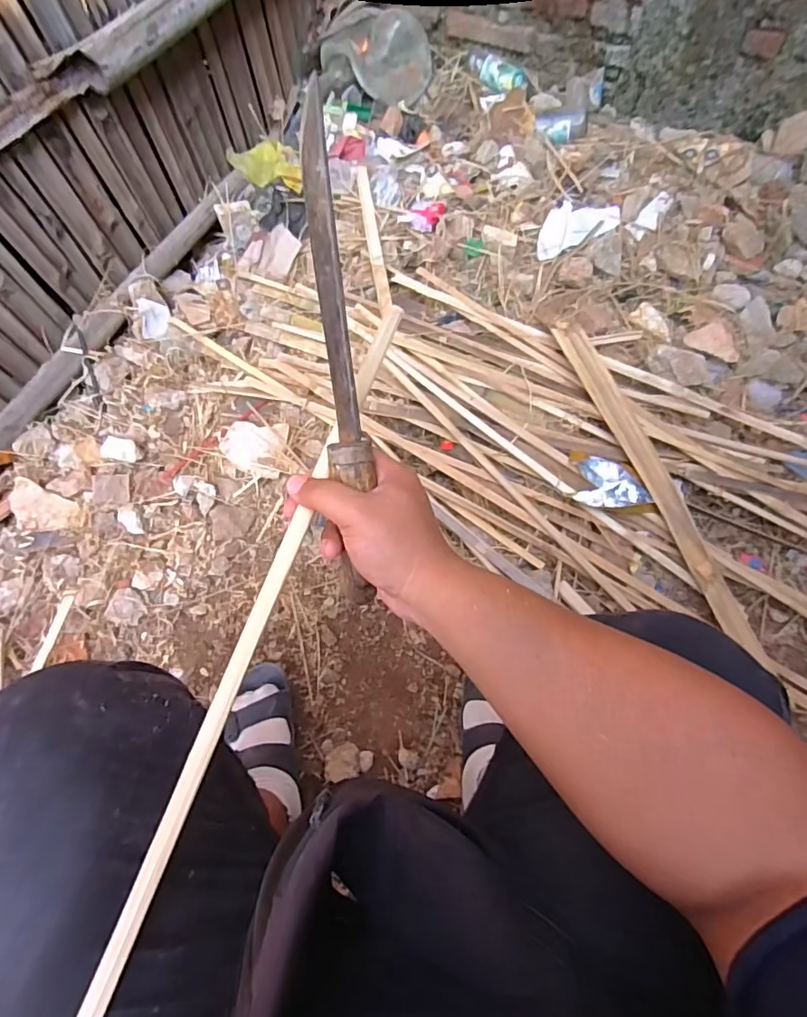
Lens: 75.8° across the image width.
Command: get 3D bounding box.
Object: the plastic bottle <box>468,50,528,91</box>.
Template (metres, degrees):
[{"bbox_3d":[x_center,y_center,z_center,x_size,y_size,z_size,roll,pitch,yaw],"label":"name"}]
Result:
[{"bbox_3d":[0.208,-0.988,1.176,0.152,0.040,0.043,36,70,17],"label":"plastic bottle"}]

